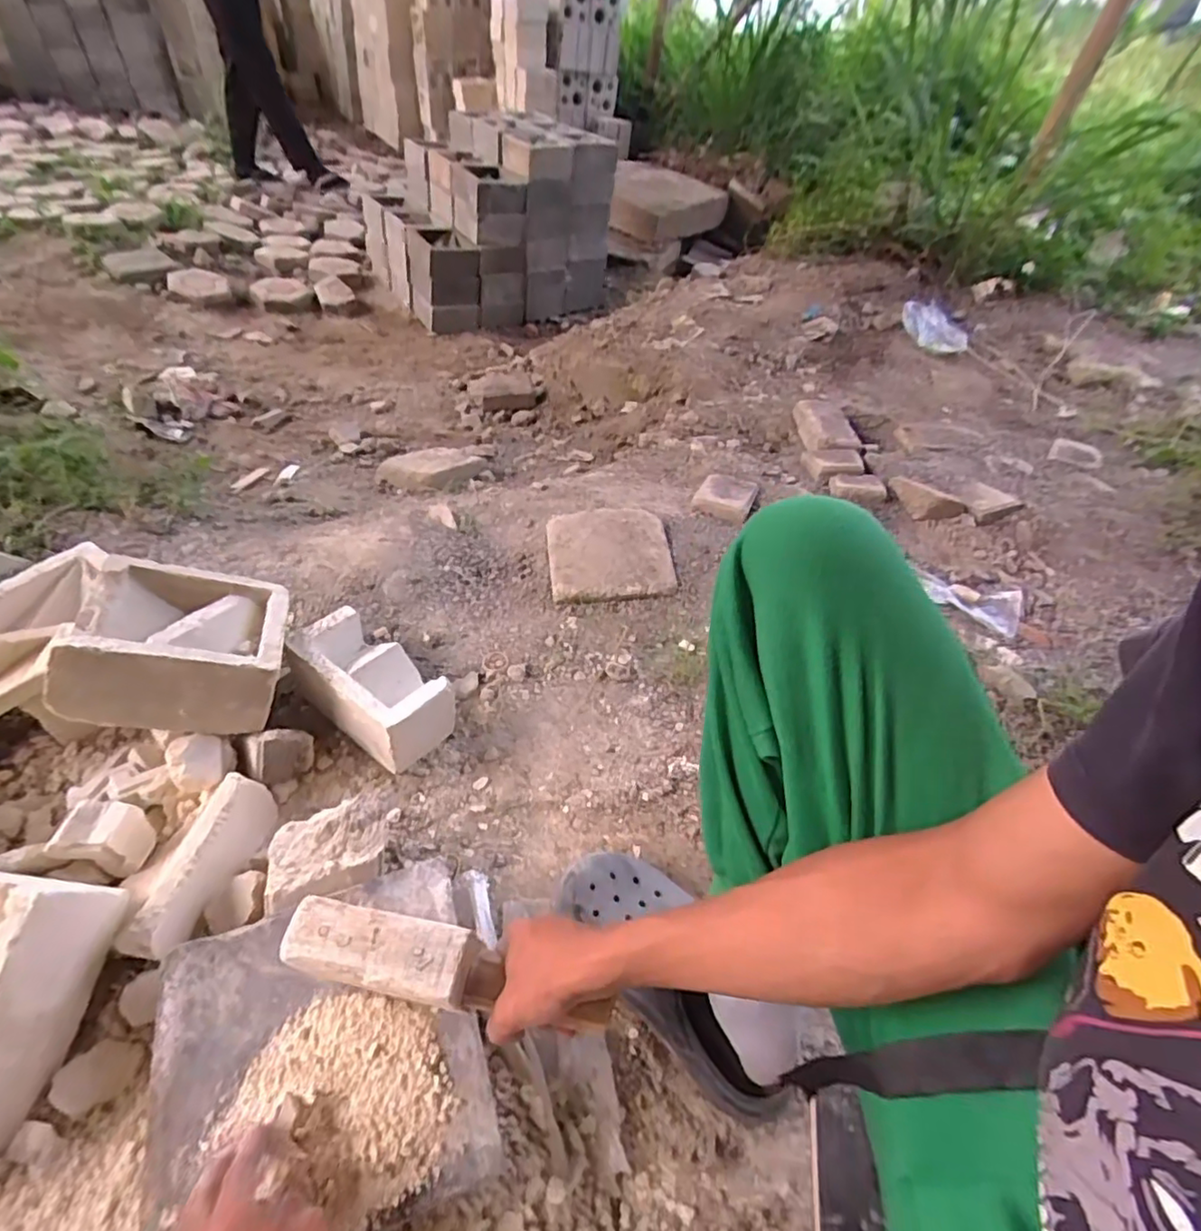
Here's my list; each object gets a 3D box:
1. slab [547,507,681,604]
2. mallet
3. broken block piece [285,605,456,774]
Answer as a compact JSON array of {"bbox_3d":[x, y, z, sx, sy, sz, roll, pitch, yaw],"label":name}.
[{"bbox_3d":[0.015,-0.108,1.016,0.198,0.042,0.193,-3,44,-9],"label":"slab"},{"bbox_3d":[-0.114,0.267,0.453,0.246,0.040,0.049,16,44,-1],"label":"mallet"},{"bbox_3d":[-0.292,0.096,0.779,0.208,0.106,0.106,30,49,19],"label":"broken block piece"}]

